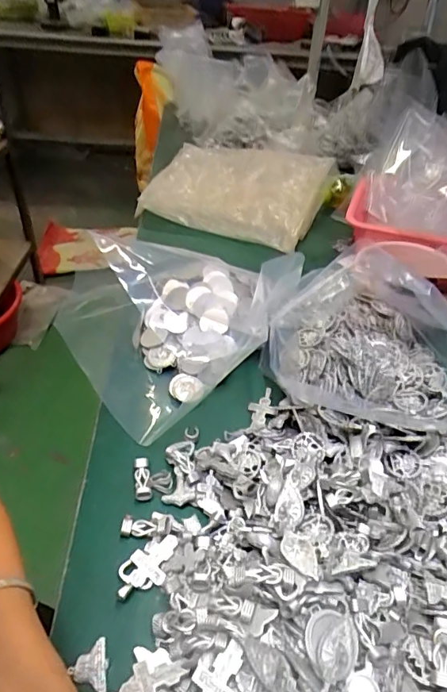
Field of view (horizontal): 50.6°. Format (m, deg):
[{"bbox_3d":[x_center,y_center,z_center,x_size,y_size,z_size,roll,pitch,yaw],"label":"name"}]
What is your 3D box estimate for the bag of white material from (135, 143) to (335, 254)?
[{"bbox_3d":[0.019,-0.313,0.943,0.348,0.104,0.238,18,42,16],"label":"bag of white material"}]

